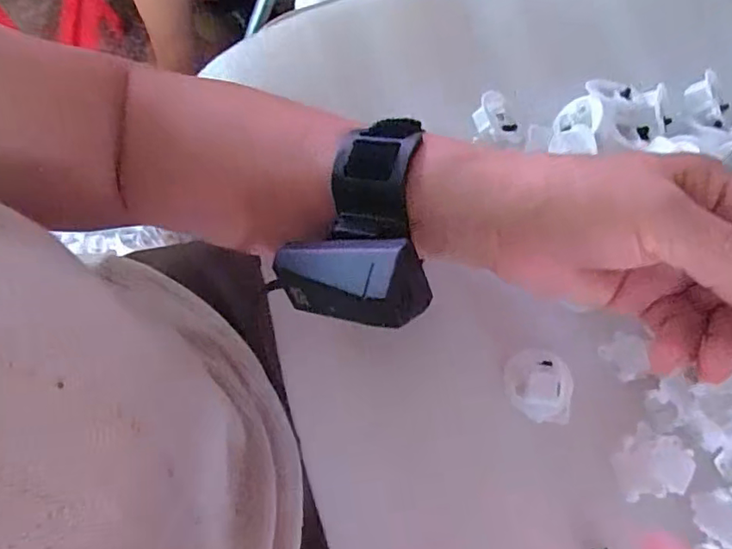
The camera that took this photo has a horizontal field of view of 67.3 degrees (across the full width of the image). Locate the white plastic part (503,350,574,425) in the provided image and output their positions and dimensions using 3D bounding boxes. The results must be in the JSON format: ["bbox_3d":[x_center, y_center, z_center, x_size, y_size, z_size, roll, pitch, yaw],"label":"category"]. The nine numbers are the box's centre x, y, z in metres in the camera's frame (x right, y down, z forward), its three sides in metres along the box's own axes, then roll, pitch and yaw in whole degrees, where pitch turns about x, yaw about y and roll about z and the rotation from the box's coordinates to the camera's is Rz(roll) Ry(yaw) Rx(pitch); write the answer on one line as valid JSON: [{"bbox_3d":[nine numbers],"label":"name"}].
[{"bbox_3d":[0.086,0.054,0.270,0.030,0.017,0.035,-1,71,1],"label":"white plastic part"}]

